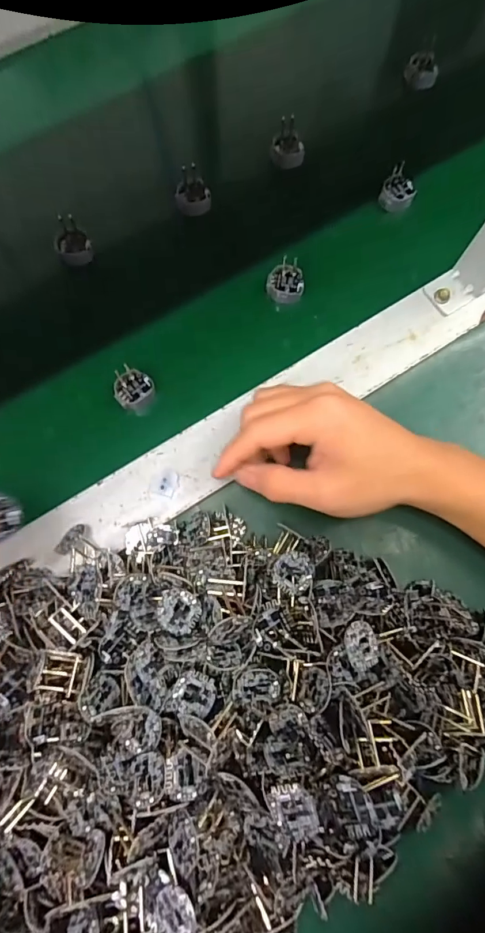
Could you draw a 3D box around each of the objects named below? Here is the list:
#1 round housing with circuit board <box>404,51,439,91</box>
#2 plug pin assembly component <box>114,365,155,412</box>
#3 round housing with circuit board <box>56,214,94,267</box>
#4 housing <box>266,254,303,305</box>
[{"bbox_3d":[0.167,-0.368,0.422,0.029,0.018,0.029,0,77,-1],"label":"round housing with circuit board"},{"bbox_3d":[-0.081,-0.057,0.345,0.028,0.030,0.029,0,77,-1],"label":"plug pin assembly component"},{"bbox_3d":[-0.139,-0.183,0.370,0.028,0.021,0.031,-17,78,-5],"label":"round housing with circuit board"},{"bbox_3d":[0.035,-0.147,0.360,0.028,0.019,0.029,0,77,-1],"label":"housing"}]

